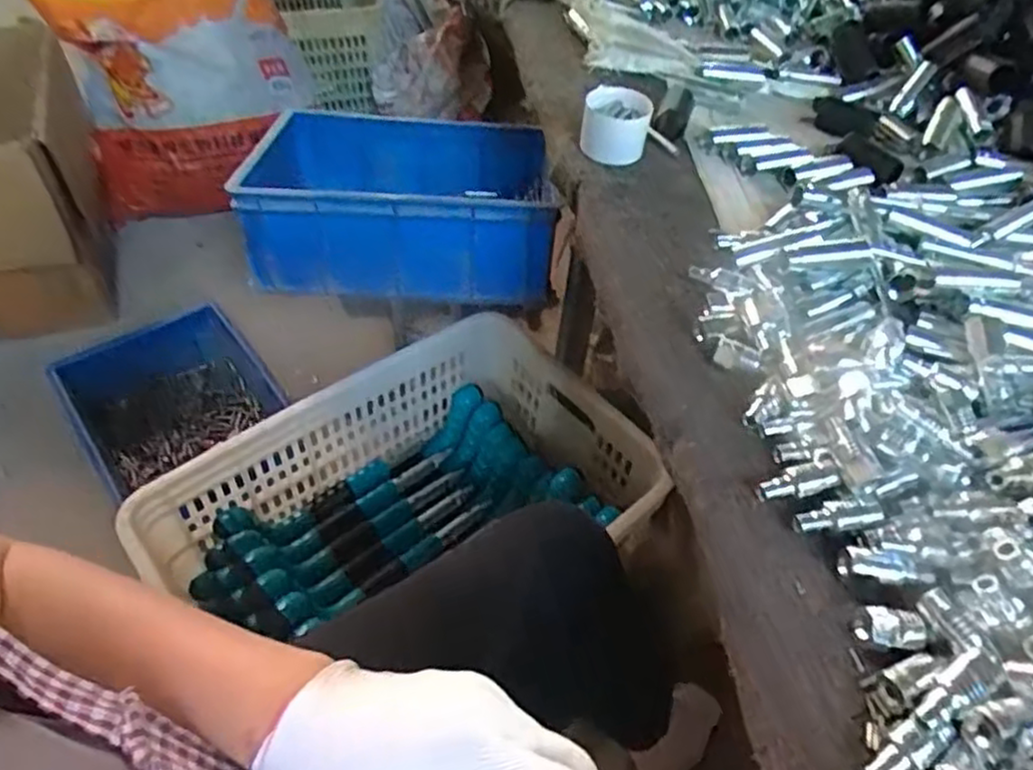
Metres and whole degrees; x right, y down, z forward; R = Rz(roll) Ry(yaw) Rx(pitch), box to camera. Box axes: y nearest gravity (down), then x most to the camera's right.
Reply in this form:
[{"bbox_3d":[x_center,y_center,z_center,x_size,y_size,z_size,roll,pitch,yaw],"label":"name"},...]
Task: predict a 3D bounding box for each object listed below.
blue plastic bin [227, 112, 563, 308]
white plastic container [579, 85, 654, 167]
[{"bbox_3d":[-0.148,-0.257,0.958,0.376,0.145,0.262,1,50,-4],"label":"blue plastic bin"},{"bbox_3d":[0.100,-0.262,0.711,0.066,0.047,0.065,16,50,9],"label":"white plastic container"}]

